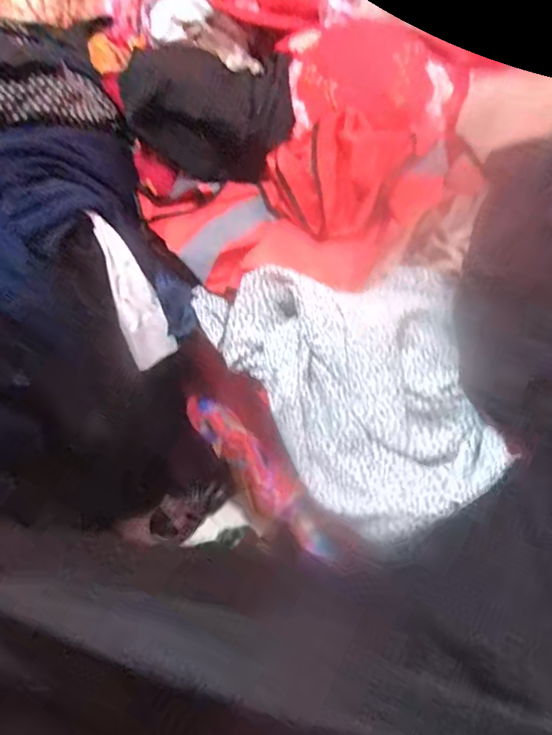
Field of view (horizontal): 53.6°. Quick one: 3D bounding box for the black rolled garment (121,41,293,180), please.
[{"bbox_3d":[-0.090,-0.371,0.782,0.224,0.149,0.151,-3,49,4],"label":"black rolled garment"}]

